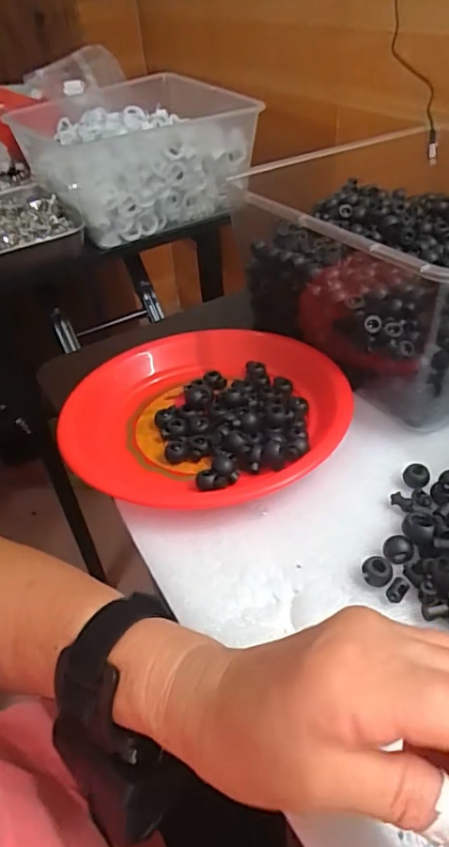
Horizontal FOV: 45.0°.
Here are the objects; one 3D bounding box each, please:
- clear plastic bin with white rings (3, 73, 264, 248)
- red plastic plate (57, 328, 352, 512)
[{"bbox_3d":[-0.149,-0.407,0.826,0.261,0.151,0.315,-28,46,-24],"label":"clear plastic bin with white rings"},{"bbox_3d":[-0.015,-0.012,0.443,0.219,0.028,0.223,0,41,6],"label":"red plastic plate"}]

